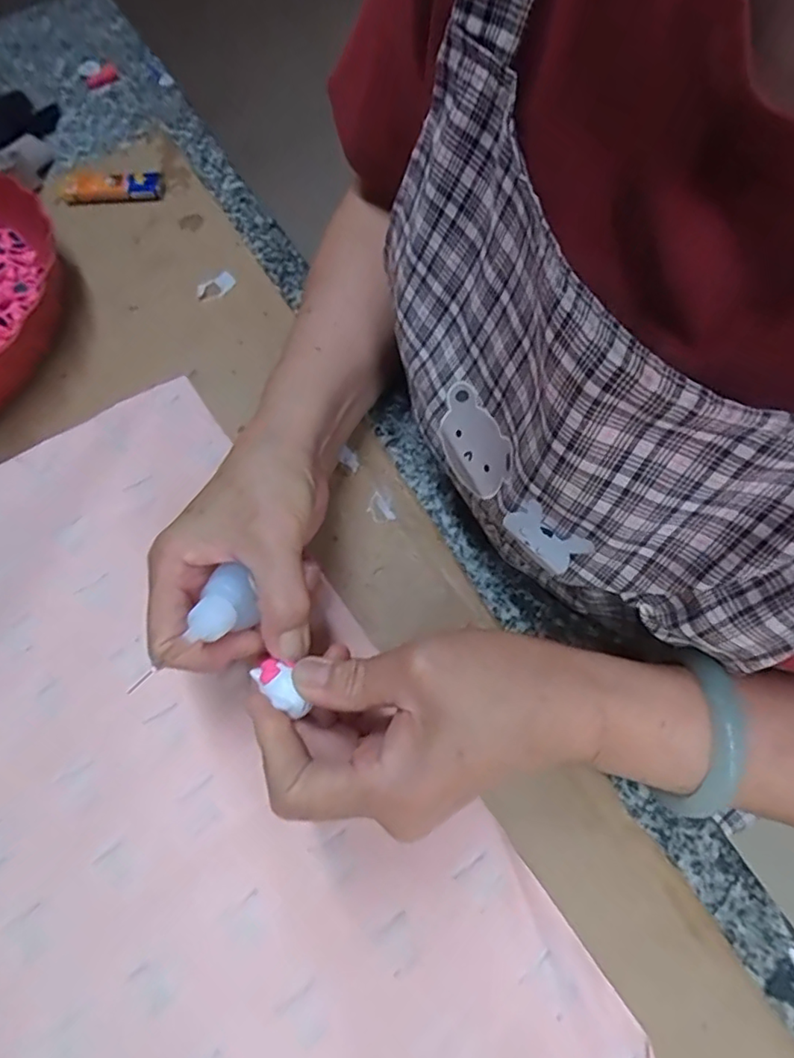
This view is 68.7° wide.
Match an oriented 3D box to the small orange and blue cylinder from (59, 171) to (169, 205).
[{"bbox_3d":[-0.225,-0.271,0.457,0.081,0.011,0.028,2,65,5],"label":"small orange and blue cylinder"}]

